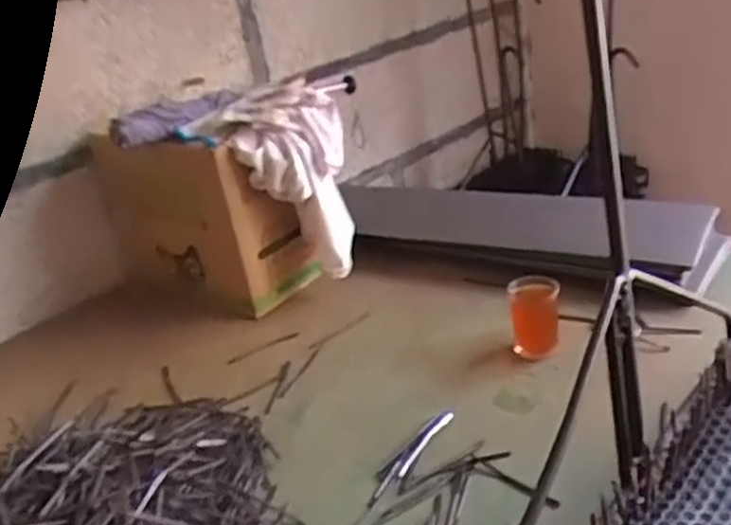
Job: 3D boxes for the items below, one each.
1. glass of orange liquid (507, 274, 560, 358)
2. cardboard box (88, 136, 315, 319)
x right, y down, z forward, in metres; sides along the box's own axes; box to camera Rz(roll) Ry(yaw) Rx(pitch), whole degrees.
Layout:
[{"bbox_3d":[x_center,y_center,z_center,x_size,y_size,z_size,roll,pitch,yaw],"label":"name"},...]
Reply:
[{"bbox_3d":[0.185,0.064,0.822,0.052,0.084,0.051,-4,25,11],"label":"glass of orange liquid"},{"bbox_3d":[-0.229,-0.074,1.057,0.316,0.230,0.134,11,32,38],"label":"cardboard box"}]

